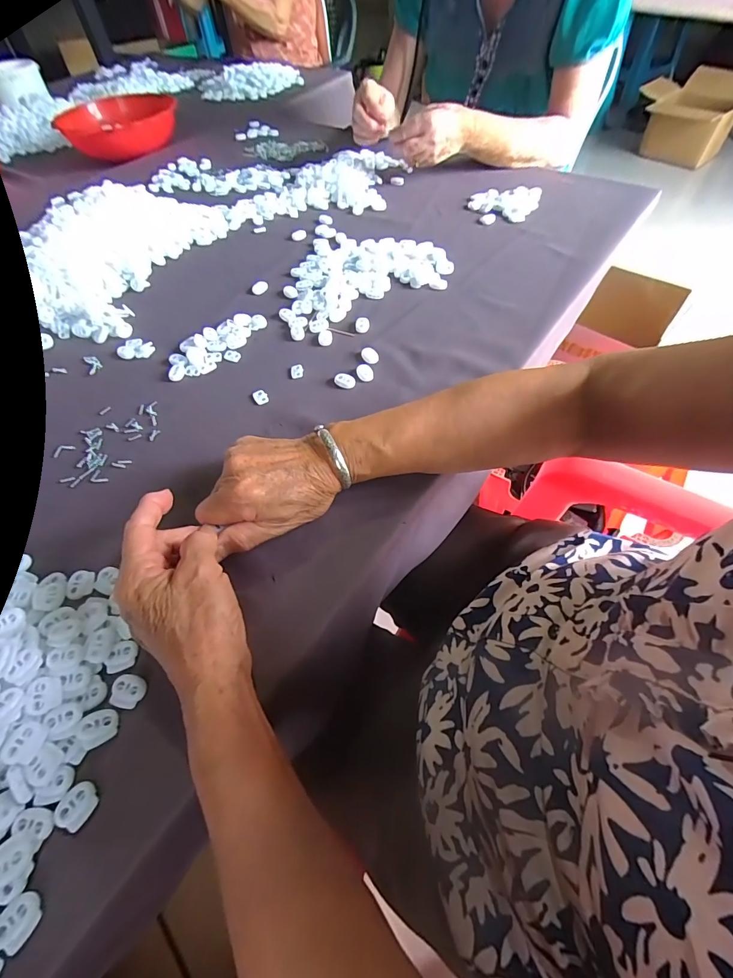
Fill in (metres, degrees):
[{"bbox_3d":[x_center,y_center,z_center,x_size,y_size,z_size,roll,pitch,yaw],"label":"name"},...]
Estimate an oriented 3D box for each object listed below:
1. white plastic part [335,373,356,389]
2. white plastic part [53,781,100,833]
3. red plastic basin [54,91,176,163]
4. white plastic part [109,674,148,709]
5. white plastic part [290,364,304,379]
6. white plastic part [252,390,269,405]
[{"bbox_3d":[-0.022,-0.113,0.413,0.022,0.010,0.014,36,65,22],"label":"white plastic part"},{"bbox_3d":[-0.169,0.185,0.232,0.019,0.004,0.021,24,62,17],"label":"white plastic part"},{"bbox_3d":[-0.491,-0.737,0.807,0.197,0.056,0.192,-13,58,-6],"label":"red plastic basin"},{"bbox_3d":[-0.158,0.133,0.262,0.021,0.004,0.019,7,58,7],"label":"white plastic part"},{"bbox_3d":[-0.075,-0.126,0.428,0.014,0.005,0.018,-11,57,-4],"label":"white plastic part"},{"bbox_3d":[-0.109,-0.095,0.410,0.013,0.004,0.019,-26,60,-13],"label":"white plastic part"}]

